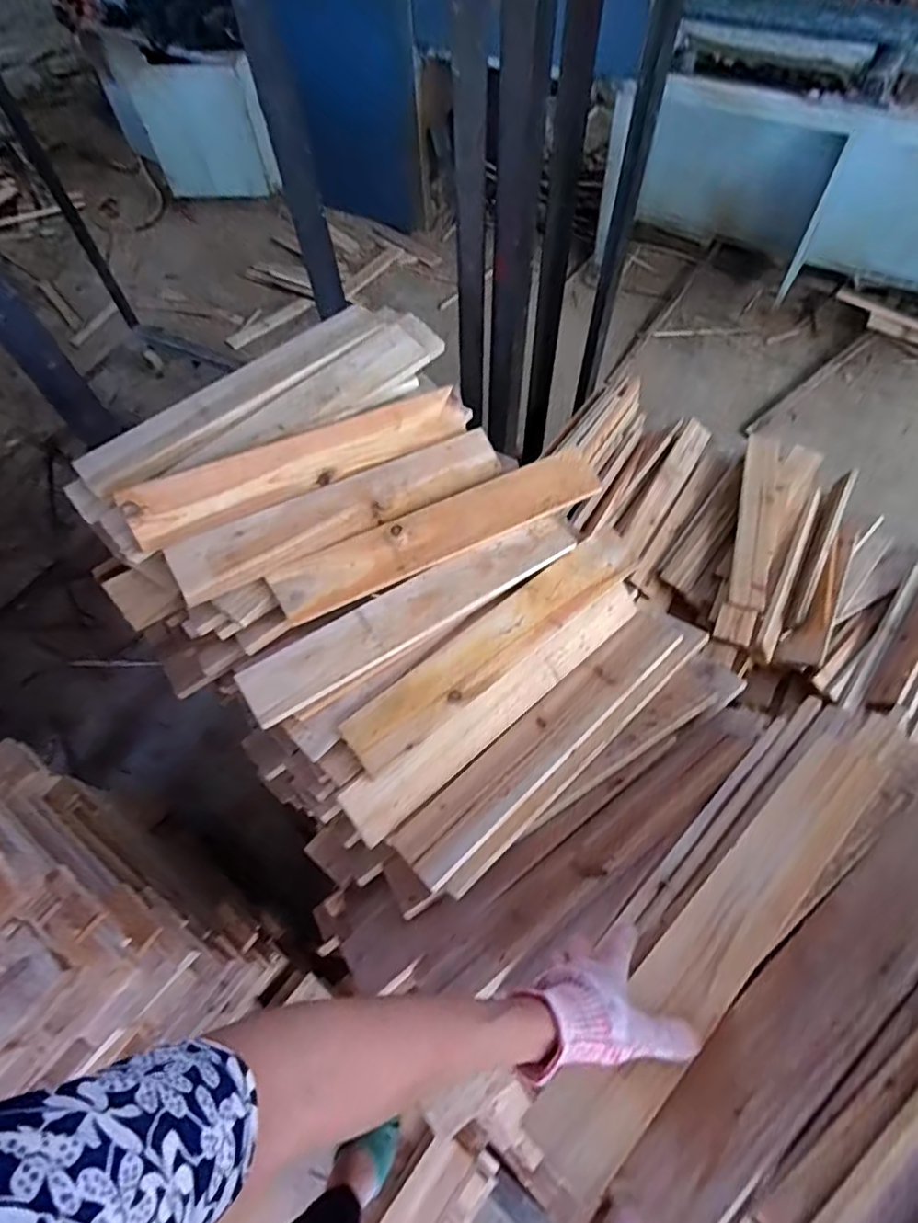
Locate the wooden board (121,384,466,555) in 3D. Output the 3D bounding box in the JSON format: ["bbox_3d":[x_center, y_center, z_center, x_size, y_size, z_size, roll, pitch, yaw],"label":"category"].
[{"bbox_3d":[-0.207,-0.213,0.802,0.485,0.076,0.020,-28,24,-21],"label":"wooden board"}]

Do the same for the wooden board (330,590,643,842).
[{"bbox_3d":[0.064,0.115,0.791,0.509,0.080,0.012,-38,25,-20],"label":"wooden board"}]

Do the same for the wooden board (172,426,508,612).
[{"bbox_3d":[-0.156,-0.147,0.830,0.495,0.022,0.080,-28,84,-19],"label":"wooden board"}]

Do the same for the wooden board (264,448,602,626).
[{"bbox_3d":[-0.024,-0.117,0.824,0.488,0.025,0.087,-25,80,-13],"label":"wooden board"}]

